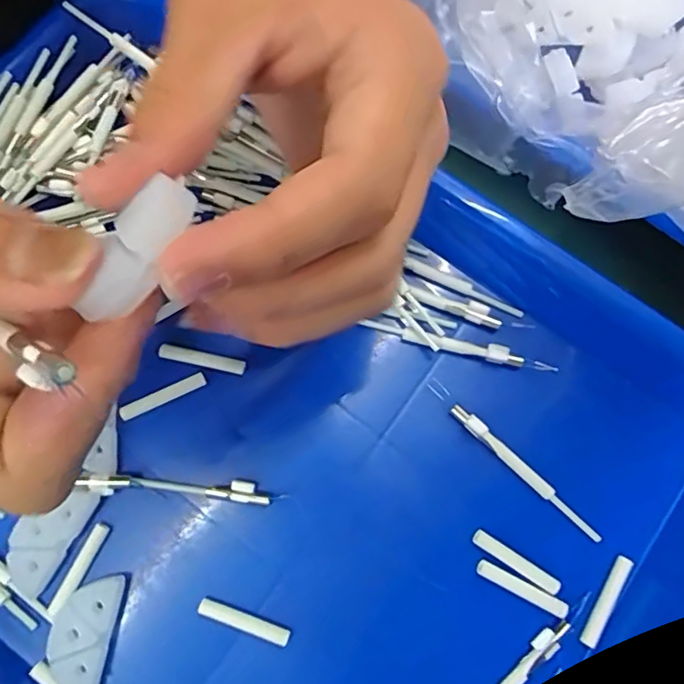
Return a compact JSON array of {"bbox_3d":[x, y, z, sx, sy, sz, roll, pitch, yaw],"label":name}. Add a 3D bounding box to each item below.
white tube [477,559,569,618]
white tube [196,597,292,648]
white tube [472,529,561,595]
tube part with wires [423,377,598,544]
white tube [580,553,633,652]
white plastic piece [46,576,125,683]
[{"bbox_3d":[0.065,0.088,0.200,0.034,0.004,0.005,27,77,5],"label":"white tube"},{"bbox_3d":[-0.035,0.099,0.198,0.033,0.004,0.006,20,77,3],"label":"white tube"},{"bbox_3d":[0.063,0.079,0.203,0.034,0.004,0.005,33,78,6],"label":"white tube"},{"bbox_3d":[0.064,0.044,0.211,0.082,0.006,0.005,44,79,8],"label":"tube part with wires"},{"bbox_3d":[0.095,0.092,0.201,0.006,0.004,0.033,32,78,6],"label":"white tube"},{"bbox_3d":[-0.090,0.101,0.195,0.021,0.005,0.039,10,77,1],"label":"white plastic piece"}]

